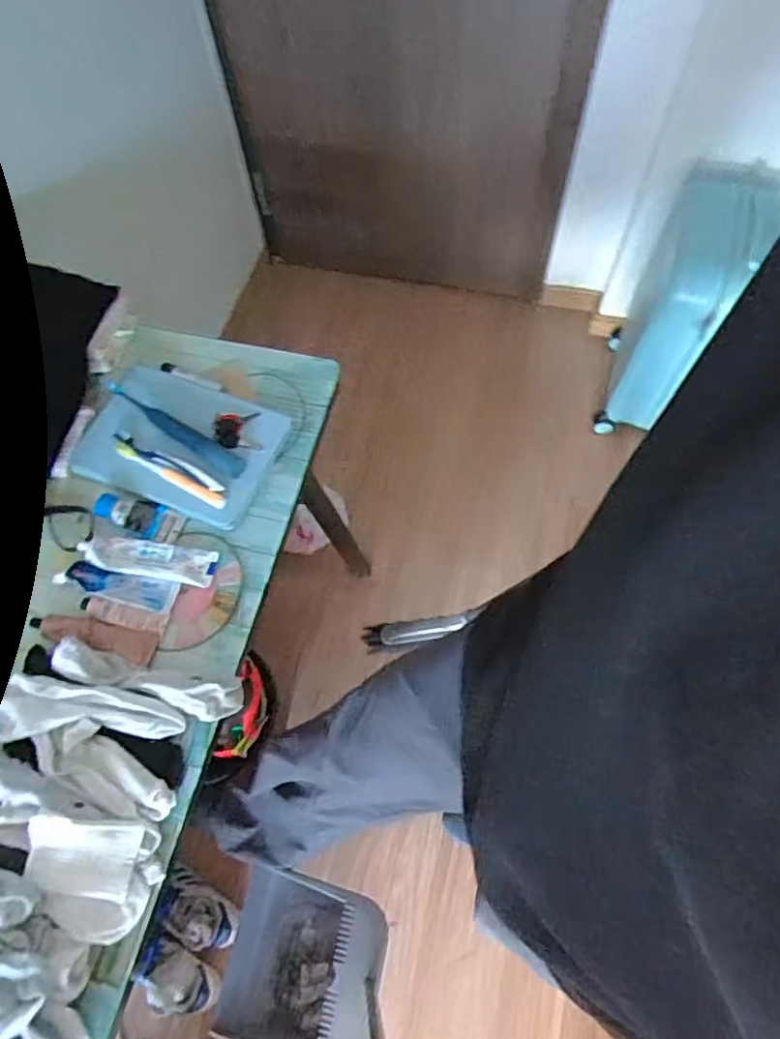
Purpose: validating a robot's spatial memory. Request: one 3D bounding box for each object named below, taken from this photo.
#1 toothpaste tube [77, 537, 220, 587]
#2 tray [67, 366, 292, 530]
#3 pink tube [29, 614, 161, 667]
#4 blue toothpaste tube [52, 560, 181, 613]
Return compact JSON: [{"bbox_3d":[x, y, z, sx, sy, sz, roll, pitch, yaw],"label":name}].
[{"bbox_3d":[-0.319,0.052,0.829,0.178,0.020,0.049,7,63,6],"label":"toothpaste tube"},{"bbox_3d":[-0.305,-0.118,0.897,0.288,0.023,0.205,16,64,10],"label":"tray"},{"bbox_3d":[-0.367,0.143,0.779,0.157,0.019,0.040,10,63,7],"label":"pink tube"},{"bbox_3d":[-0.351,0.084,0.813,0.154,0.017,0.040,10,64,7],"label":"blue toothpaste tube"}]

